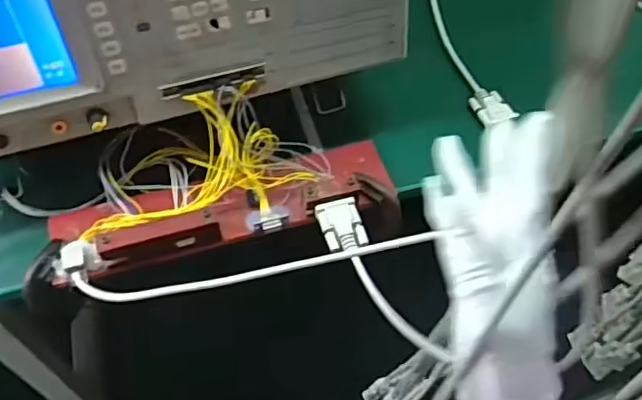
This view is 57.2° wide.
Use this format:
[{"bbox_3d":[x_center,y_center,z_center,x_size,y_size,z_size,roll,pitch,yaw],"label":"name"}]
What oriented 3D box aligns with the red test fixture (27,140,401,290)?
[{"bbox_3d":[-0.086,0.007,0.504,0.303,0.043,0.099,-12,55,-9],"label":"red test fixture"}]

